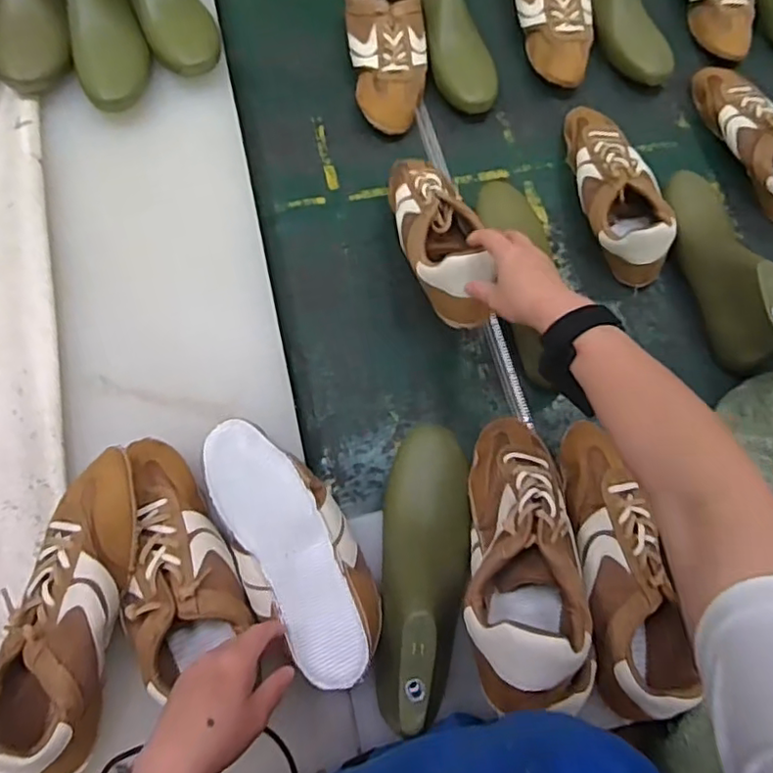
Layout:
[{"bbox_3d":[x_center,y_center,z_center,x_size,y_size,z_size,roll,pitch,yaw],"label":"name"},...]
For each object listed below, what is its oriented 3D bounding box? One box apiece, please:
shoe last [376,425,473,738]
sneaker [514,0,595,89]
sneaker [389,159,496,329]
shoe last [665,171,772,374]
[{"bbox_3d":[0.033,0.169,0.557,0.084,0.106,0.275,8,57,0],"label":"shoe last"},{"bbox_3d":[0.246,-0.544,0.877,0.097,0.080,0.241,-7,70,-5],"label":"sneaker"},{"bbox_3d":[0.061,-0.185,0.684,0.092,0.078,0.239,-12,60,-7],"label":"sneaker"},{"bbox_3d":[0.405,-0.159,0.738,0.068,0.104,0.284,-6,70,-5],"label":"shoe last"}]

